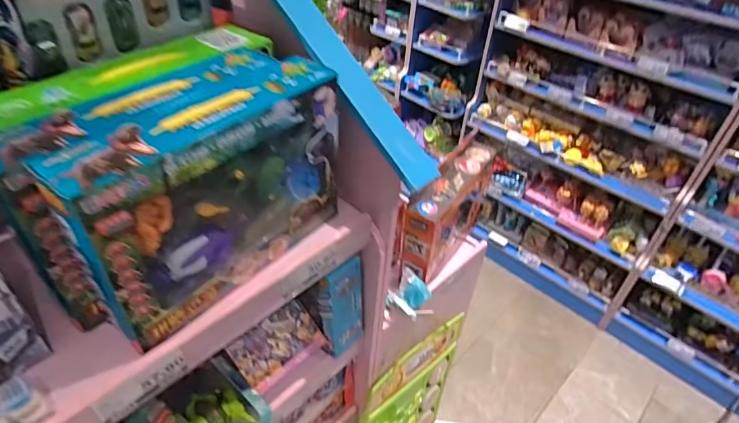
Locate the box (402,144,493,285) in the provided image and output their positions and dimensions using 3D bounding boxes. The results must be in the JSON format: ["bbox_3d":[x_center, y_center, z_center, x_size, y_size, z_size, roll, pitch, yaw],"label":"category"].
[{"bbox_3d":[0.152,0.004,0.927,0.061,0.181,0.238,28,46,26],"label":"box"}]

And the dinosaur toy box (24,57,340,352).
[{"bbox_3d":[-0.161,-0.020,0.509,0.075,0.206,0.299,29,47,27],"label":"dinosaur toy box"}]

